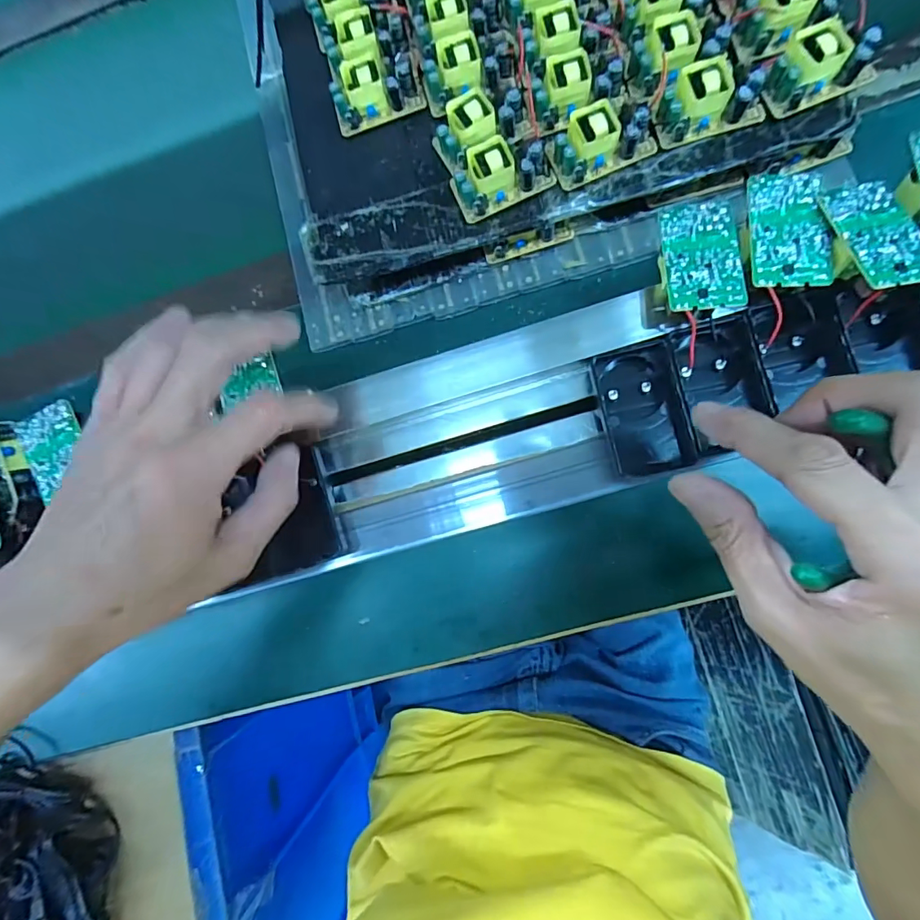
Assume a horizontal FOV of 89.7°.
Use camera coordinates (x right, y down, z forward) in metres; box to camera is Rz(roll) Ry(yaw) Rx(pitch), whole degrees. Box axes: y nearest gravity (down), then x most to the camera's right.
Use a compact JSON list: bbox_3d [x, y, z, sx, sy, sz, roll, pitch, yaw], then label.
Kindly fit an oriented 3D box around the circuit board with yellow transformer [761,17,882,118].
[{"bbox_3d":[0.219,-0.242,0.280,0.062,0.022,0.036,-22,81,5],"label":"circuit board with yellow transformer"}]

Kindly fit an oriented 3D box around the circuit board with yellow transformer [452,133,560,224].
[{"bbox_3d":[0.026,-0.186,0.300,0.062,0.021,0.035,-24,81,5],"label":"circuit board with yellow transformer"}]

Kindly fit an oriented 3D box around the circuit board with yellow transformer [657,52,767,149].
[{"bbox_3d":[0.155,-0.224,0.285,0.061,0.022,0.035,-13,82,6],"label":"circuit board with yellow transformer"}]

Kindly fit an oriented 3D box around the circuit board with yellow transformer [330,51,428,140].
[{"bbox_3d":[-0.059,-0.258,0.321,0.061,0.024,0.033,-16,82,6],"label":"circuit board with yellow transformer"}]

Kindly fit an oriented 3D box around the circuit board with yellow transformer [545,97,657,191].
[{"bbox_3d":[0.090,-0.203,0.292,0.063,0.022,0.033,-20,82,5],"label":"circuit board with yellow transformer"}]

